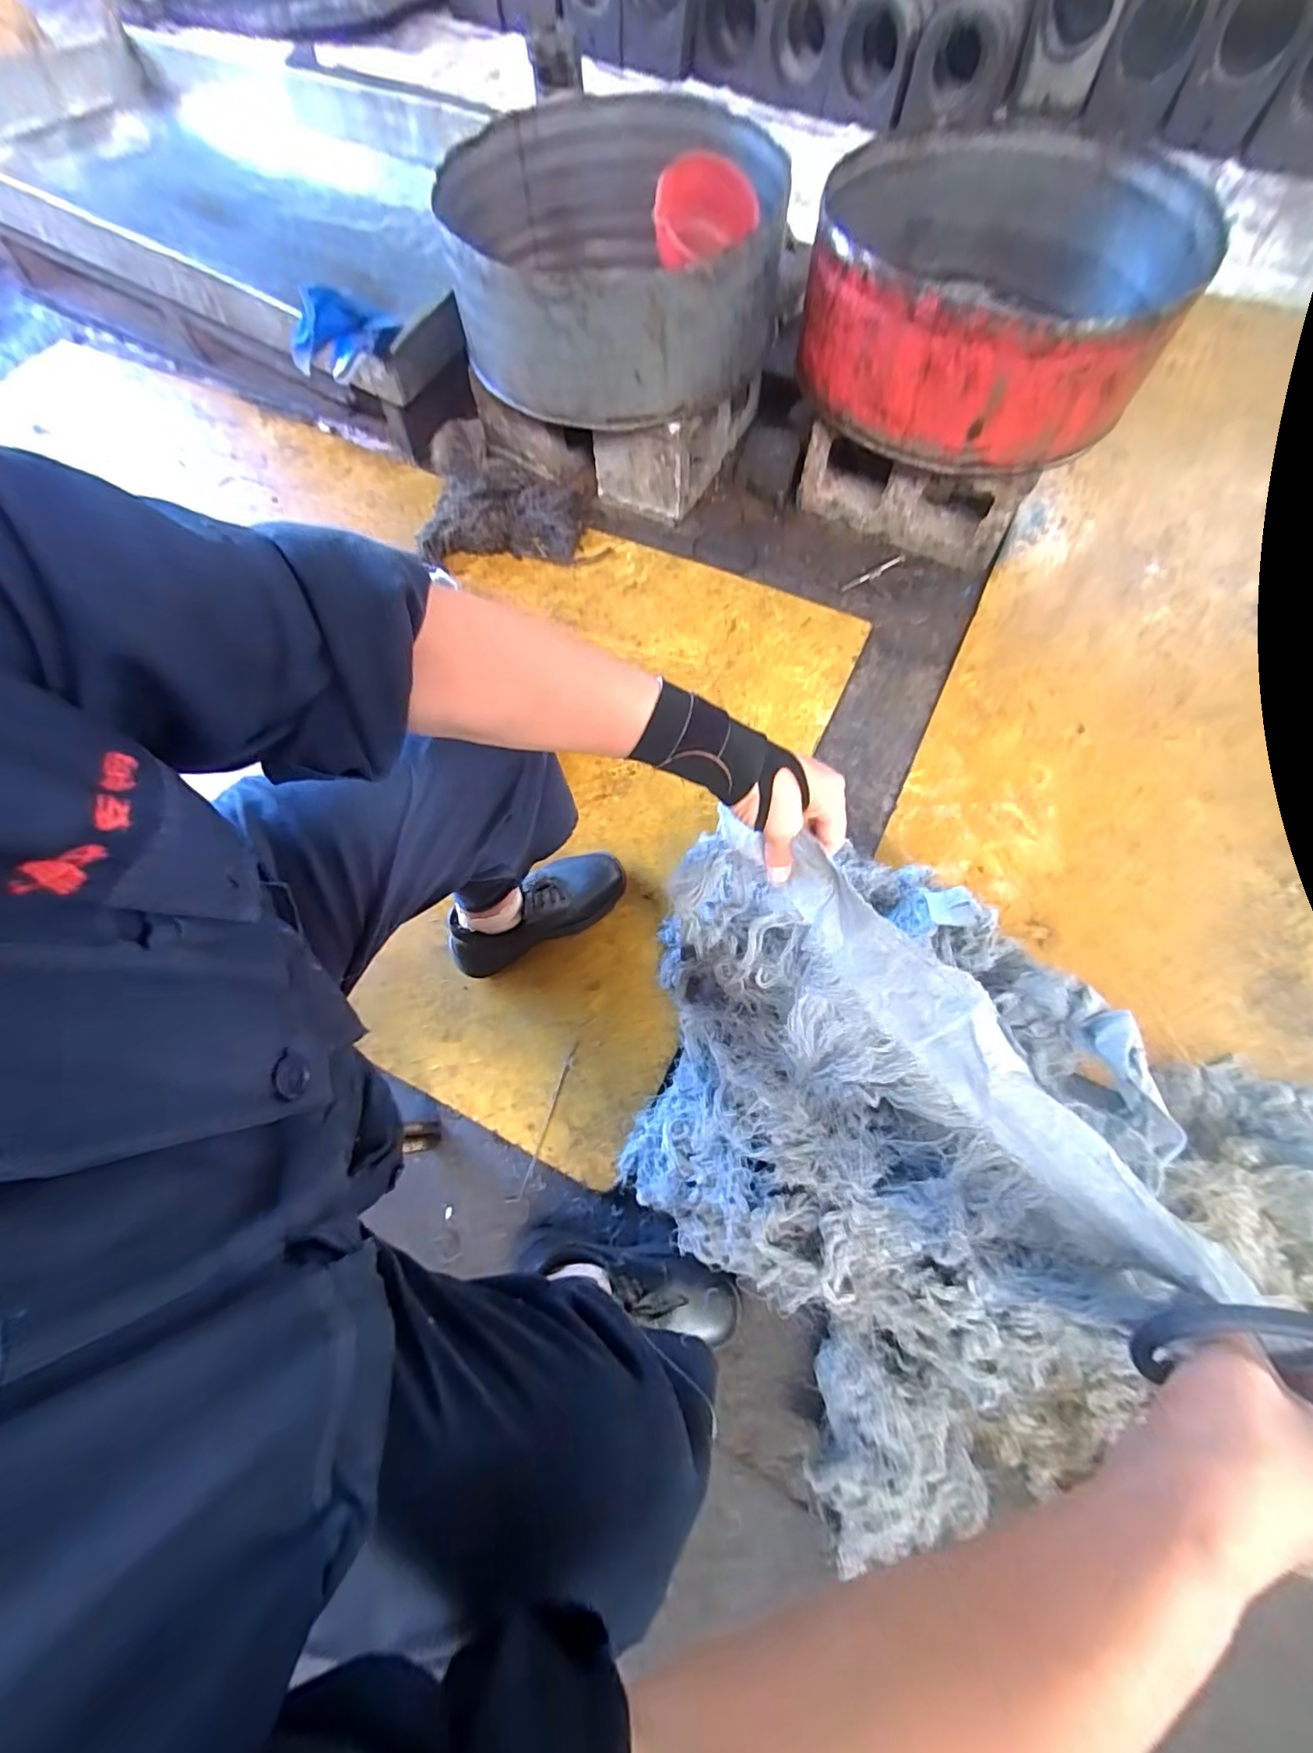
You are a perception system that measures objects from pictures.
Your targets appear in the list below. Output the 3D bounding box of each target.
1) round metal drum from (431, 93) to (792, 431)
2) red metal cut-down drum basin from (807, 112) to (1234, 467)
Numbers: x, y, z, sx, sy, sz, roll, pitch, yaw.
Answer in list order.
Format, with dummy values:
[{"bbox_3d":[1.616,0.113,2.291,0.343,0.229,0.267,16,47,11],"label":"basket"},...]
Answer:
[{"bbox_3d":[-0.074,-1.027,0.980,0.533,0.199,0.535,0,69,0],"label":"round metal drum"},{"bbox_3d":[0.501,-0.888,0.894,0.519,0.187,0.517,0,69,0],"label":"red metal cut-down drum basin"}]

